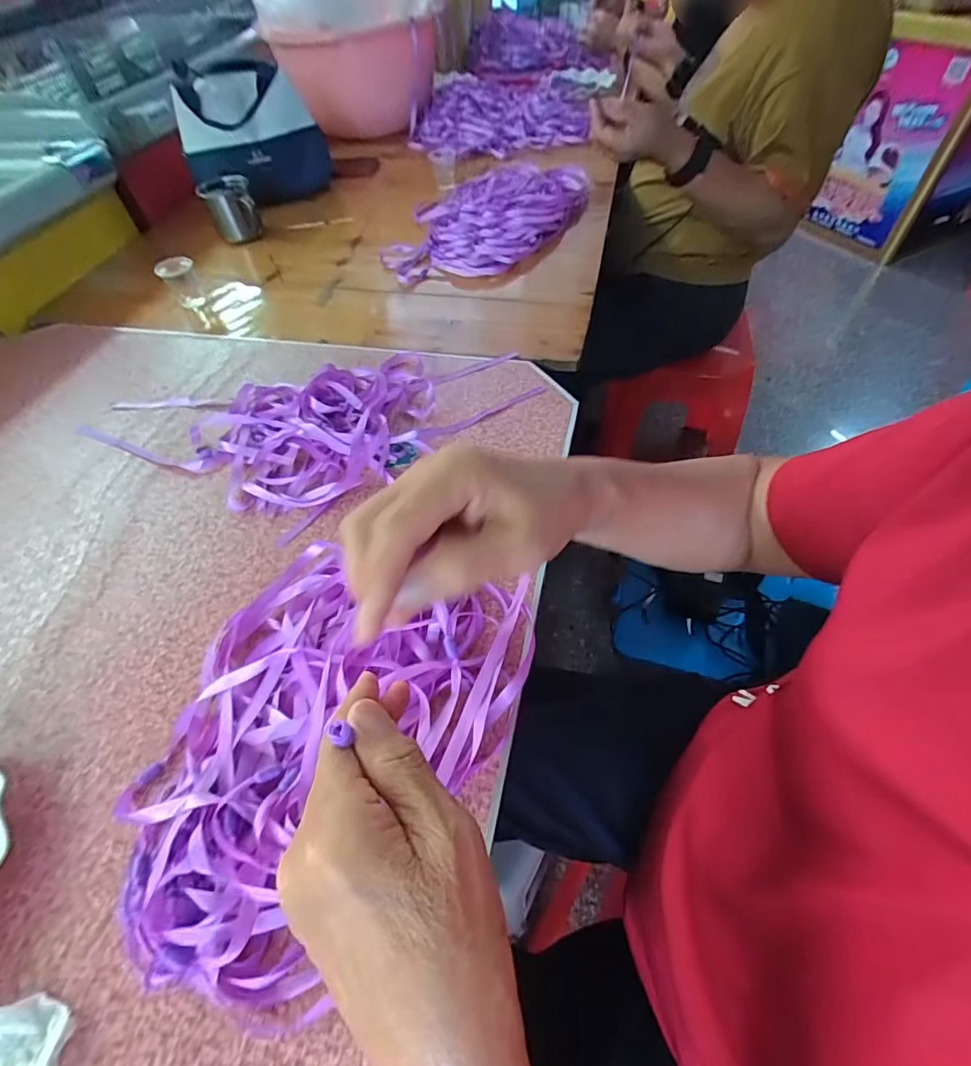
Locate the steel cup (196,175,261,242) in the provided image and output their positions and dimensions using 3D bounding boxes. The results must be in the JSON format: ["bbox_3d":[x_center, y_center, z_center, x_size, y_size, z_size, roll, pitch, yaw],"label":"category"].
[{"bbox_3d":[-0.454,-0.579,0.878,0.083,0.080,0.104,-18,55,-9],"label":"steel cup"}]

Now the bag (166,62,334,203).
[{"bbox_3d":[-0.458,-0.783,0.965,0.248,0.196,0.143,3,55,6],"label":"bag"}]

